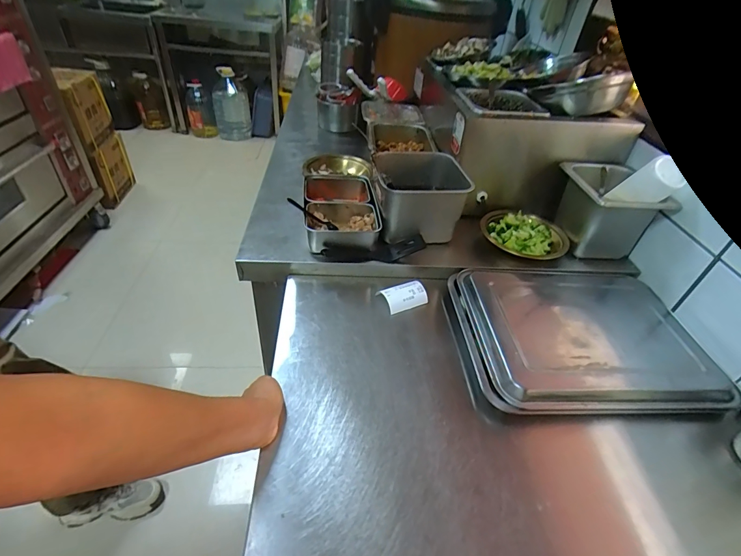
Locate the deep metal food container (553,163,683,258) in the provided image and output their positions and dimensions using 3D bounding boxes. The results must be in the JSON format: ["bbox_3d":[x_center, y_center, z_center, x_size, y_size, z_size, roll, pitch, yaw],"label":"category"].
[{"bbox_3d":[0.471,-0.136,0.788,0.162,0.149,0.162,4,40,-4],"label":"deep metal food container"}]

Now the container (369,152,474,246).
[{"bbox_3d":[0.096,-0.167,0.785,0.175,0.118,0.185,1,41,-8],"label":"container"}]

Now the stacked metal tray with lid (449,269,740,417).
[{"bbox_3d":[0.353,0.086,0.643,0.401,0.038,0.294,2,40,-3],"label":"stacked metal tray with lid"}]

